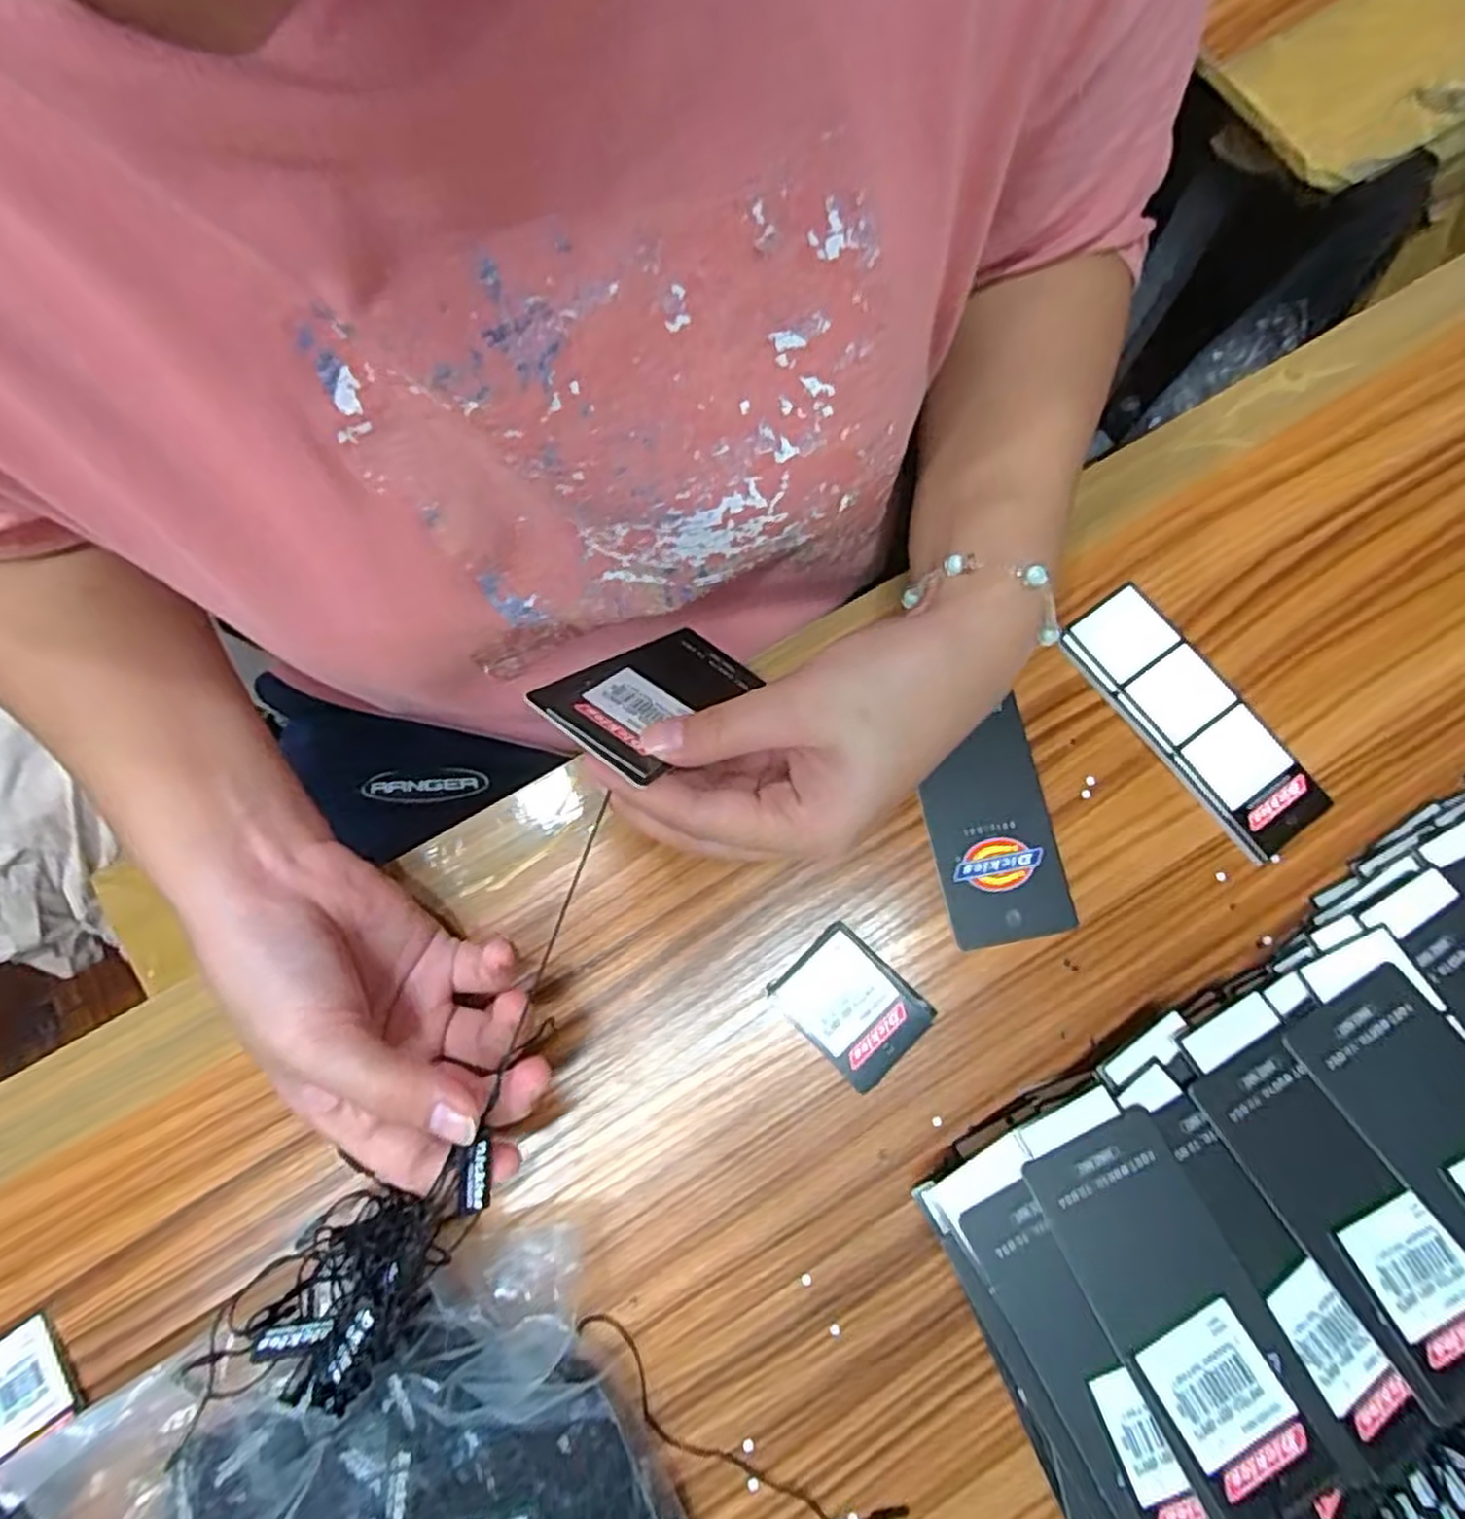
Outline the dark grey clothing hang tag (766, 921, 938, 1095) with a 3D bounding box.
[{"bbox_3d":[0.045,0.094,0.298,0.041,0.007,0.051,-44,80,-9],"label":"dark grey clothing hang tag"}]

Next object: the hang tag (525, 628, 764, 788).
[{"bbox_3d":[-0.028,-0.022,0.274,0.044,0.091,0.004,39,125,9],"label":"hang tag"}]

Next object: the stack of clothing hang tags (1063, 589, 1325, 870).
[{"bbox_3d":[0.189,-0.018,0.322,0.041,0.008,0.119,-35,79,-7],"label":"stack of clothing hang tags"}]

